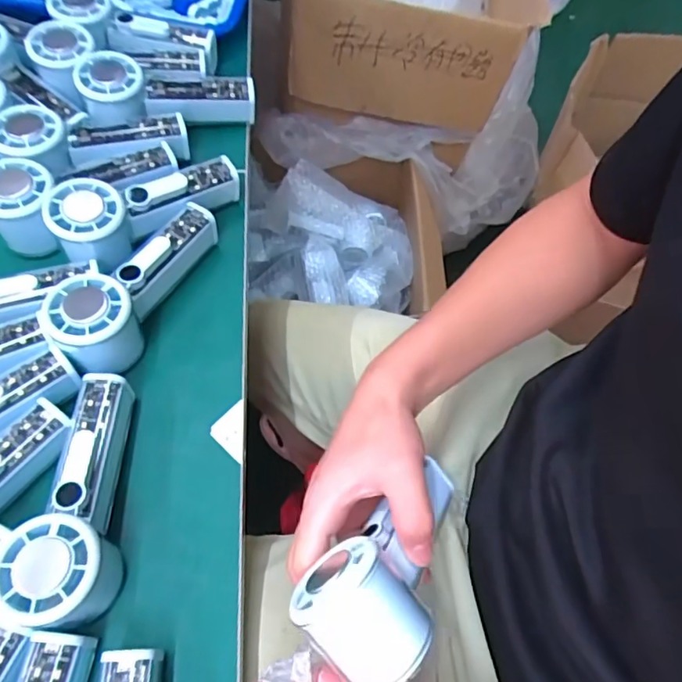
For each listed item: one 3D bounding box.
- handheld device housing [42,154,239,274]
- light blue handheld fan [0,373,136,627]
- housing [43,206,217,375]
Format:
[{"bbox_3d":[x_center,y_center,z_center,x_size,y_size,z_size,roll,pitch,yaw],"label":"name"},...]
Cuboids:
[{"bbox_3d":[-0.154,-0.111,0.434,0.151,0.054,0.067,-30,70,-16],"label":"handheld device housing"},{"bbox_3d":[-0.170,0.096,0.339,0.056,0.056,0.149,-4,65,-5],"label":"light blue handheld fan"},{"bbox_3d":[-0.157,-0.051,0.405,0.061,0.048,0.155,27,66,10],"label":"housing"}]

